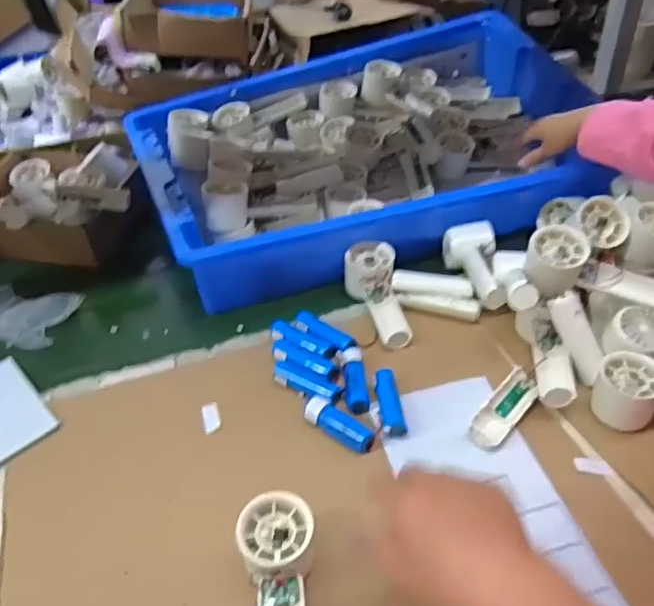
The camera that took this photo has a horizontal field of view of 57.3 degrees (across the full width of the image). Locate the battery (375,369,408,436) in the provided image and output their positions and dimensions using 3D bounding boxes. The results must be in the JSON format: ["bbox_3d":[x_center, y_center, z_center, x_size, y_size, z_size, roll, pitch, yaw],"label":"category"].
[{"bbox_3d":[0.062,0.097,0.590,0.023,0.014,0.072,-5,40,-2],"label":"battery"}]

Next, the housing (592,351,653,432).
[{"bbox_3d":[0.287,0.083,0.571,0.056,0.052,0.053,-2,40,2],"label":"housing"}]

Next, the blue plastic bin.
[{"bbox_3d":[0.064,-0.227,0.874,0.632,0.139,0.398,-16,42,-15],"label":"blue plastic bin"}]

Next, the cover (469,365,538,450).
[{"bbox_3d":[0.173,0.100,0.578,0.032,0.016,0.101,26,48,30],"label":"cover"}]

